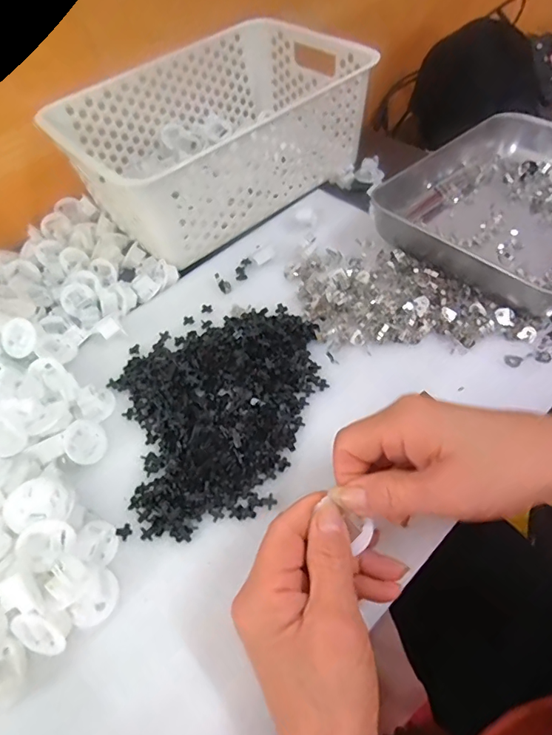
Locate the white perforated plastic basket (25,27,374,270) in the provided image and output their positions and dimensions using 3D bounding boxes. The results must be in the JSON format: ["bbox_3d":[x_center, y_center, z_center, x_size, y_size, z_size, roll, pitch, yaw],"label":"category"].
[{"bbox_3d":[-0.062,-0.259,0.497,0.290,0.094,0.211,-35,60,-18],"label":"white perforated plastic basket"}]

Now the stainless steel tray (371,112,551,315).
[{"bbox_3d":[0.225,-0.160,0.434,0.245,0.043,0.196,-39,61,-20],"label":"stainless steel tray"}]

